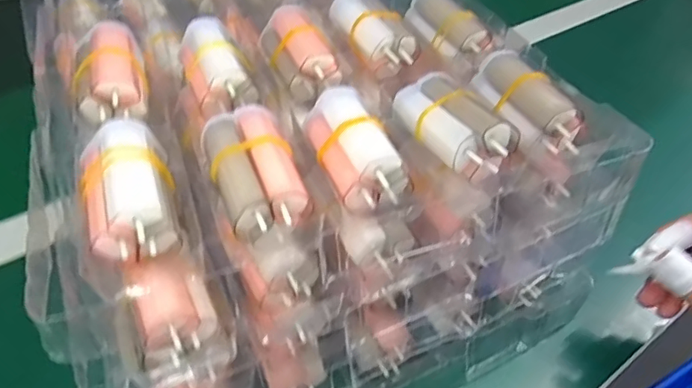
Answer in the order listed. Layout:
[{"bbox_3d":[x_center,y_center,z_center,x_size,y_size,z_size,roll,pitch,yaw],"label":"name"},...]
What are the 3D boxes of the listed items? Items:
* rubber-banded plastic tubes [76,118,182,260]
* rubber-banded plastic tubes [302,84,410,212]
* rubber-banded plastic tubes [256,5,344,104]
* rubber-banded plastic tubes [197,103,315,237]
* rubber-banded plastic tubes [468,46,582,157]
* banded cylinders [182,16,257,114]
[{"bbox_3d":[-0.094,-0.004,0.223,0.034,0.025,0.066,-10,47,-14],"label":"rubber-banded plastic tubes"},{"bbox_3d":[0.002,-0.024,0.249,0.031,0.026,0.067,-13,48,-16],"label":"rubber-banded plastic tubes"},{"bbox_3d":[-0.029,-0.088,0.311,0.031,0.027,0.063,-18,49,-20],"label":"rubber-banded plastic tubes"},{"bbox_3d":[-0.041,-0.013,0.231,0.036,0.014,0.067,-15,48,-18],"label":"rubber-banded plastic tubes"},{"bbox_3d":[0.096,-0.052,0.275,0.026,0.021,0.068,-16,48,-18],"label":"rubber-banded plastic tubes"},{"bbox_3d":[-0.074,-0.075,0.296,0.034,0.026,0.065,-13,48,-16],"label":"banded cylinders"}]

